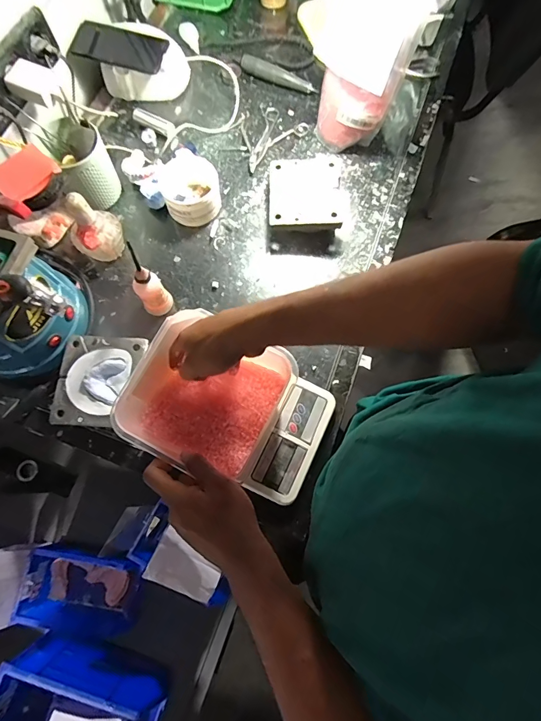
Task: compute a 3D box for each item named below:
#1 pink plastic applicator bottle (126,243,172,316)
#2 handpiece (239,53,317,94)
[{"bbox_3d":[-0.177,-0.109,0.564,0.045,0.128,0.039,-29,75,-9],"label":"pink plastic applicator bottle"},{"bbox_3d":[0.016,-0.560,0.753,0.165,0.025,0.025,30,75,8],"label":"handpiece"}]

